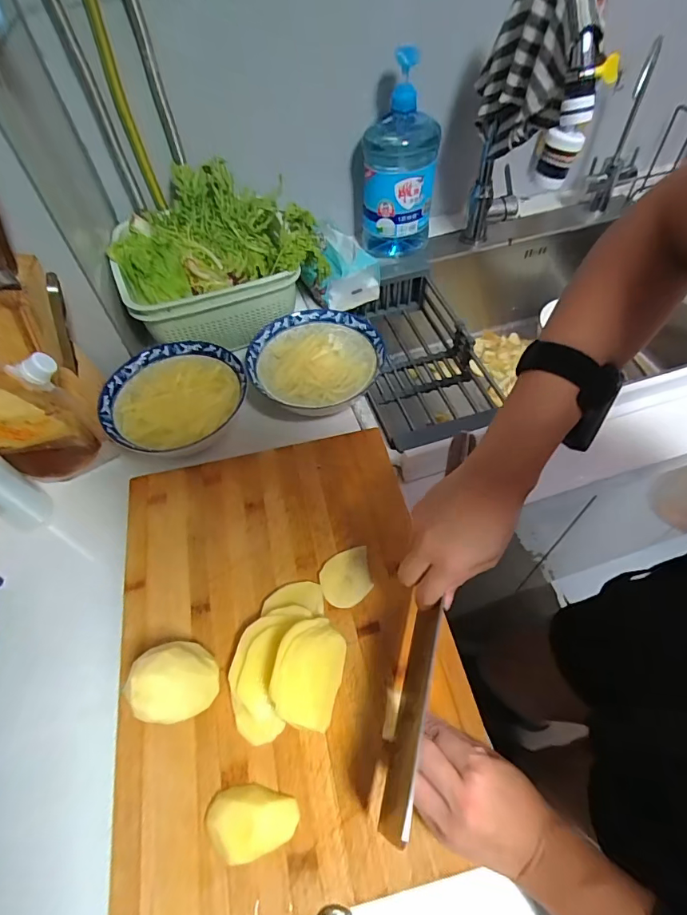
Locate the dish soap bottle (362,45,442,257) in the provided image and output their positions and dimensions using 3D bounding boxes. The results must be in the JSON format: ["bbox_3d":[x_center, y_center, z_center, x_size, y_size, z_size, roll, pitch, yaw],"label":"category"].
[{"bbox_3d":[0.087,-0.442,0.701,0.111,0.268,0.065,1,55,3],"label":"dish soap bottle"}]

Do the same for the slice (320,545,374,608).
[{"bbox_3d":[0.002,0.121,0.463,0.050,0.007,0.057,-9,55,-3],"label":"slice"}]

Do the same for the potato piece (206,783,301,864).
[{"bbox_3d":[-0.070,0.277,0.349,0.068,0.022,0.045,-4,55,0],"label":"potato piece"}]

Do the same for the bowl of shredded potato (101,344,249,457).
[{"bbox_3d":[-0.212,-0.072,0.582,0.161,0.047,0.169,-1,55,2],"label":"bowl of shredded potato"}]

